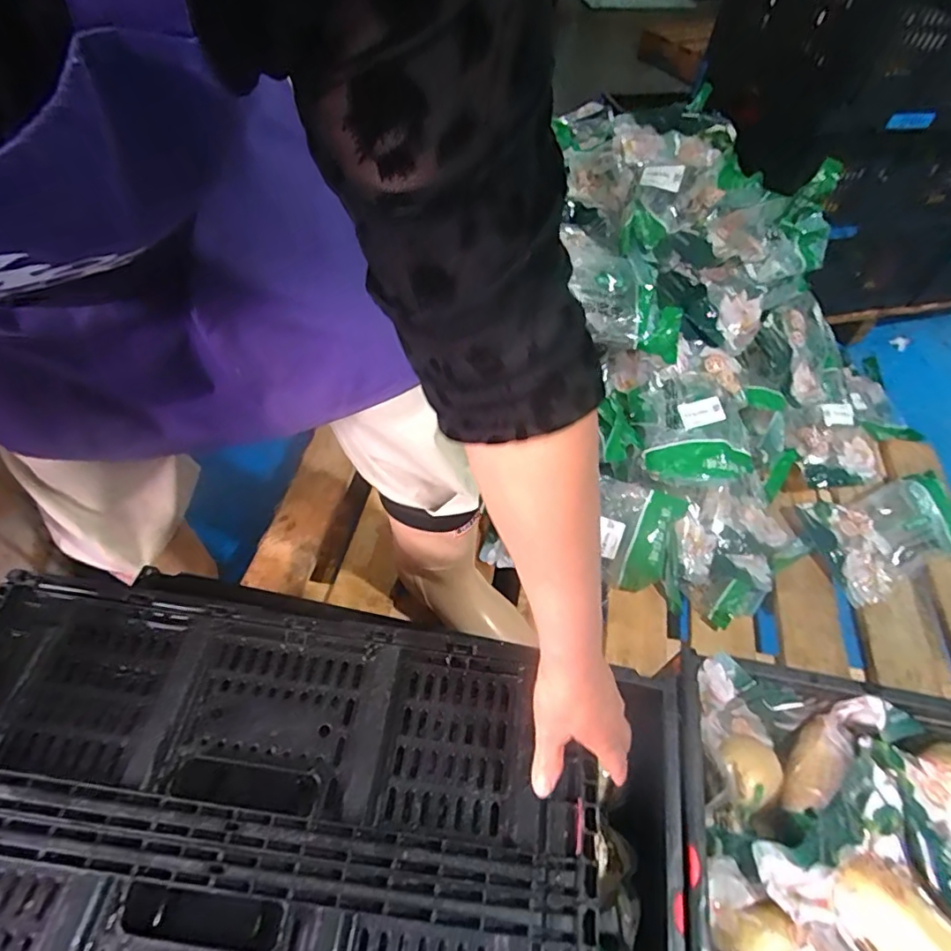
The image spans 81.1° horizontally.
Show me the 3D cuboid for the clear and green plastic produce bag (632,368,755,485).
[{"bbox_3d":[0.338,-0.066,0.868,0.147,0.095,0.185,-9,55,-9],"label":"clear and green plastic produce bag"}]

